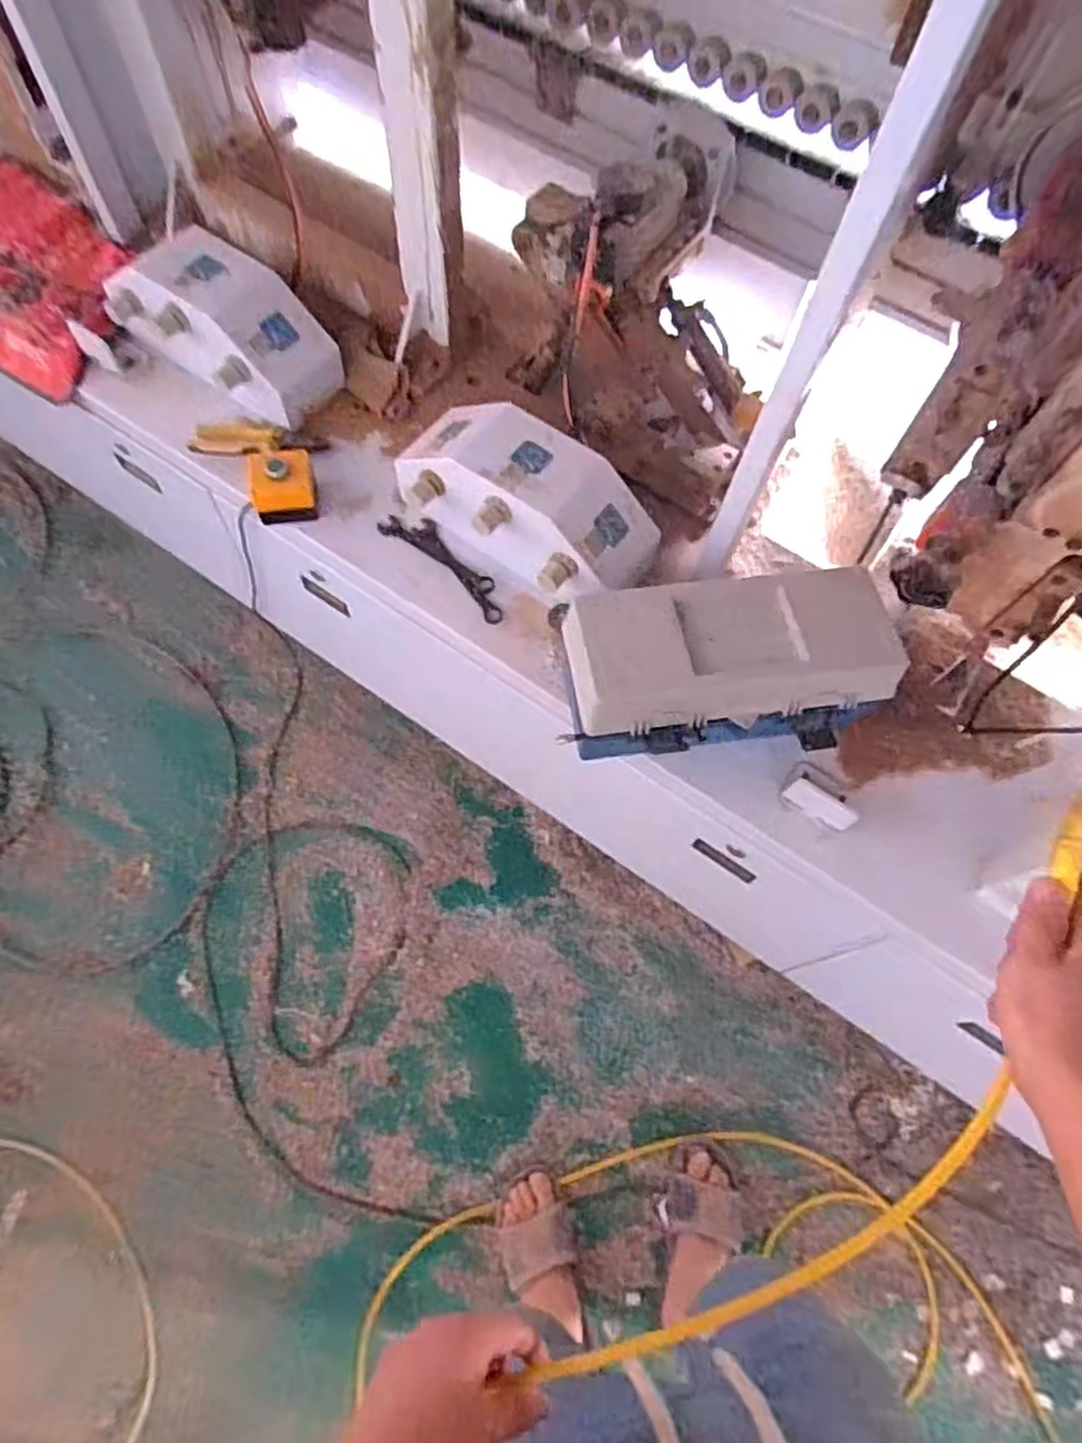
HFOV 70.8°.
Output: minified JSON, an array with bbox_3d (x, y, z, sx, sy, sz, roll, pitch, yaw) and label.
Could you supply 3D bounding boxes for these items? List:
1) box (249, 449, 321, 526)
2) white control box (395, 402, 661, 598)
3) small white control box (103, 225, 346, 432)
[{"bbox_3d":[-0.346,-0.317,1.025,0.076,0.078,0.078,-5,67,-6],"label":"box"},{"bbox_3d":[-0.024,-0.289,0.981,0.353,0.125,0.157,36,69,12],"label":"white control box"},{"bbox_3d":[-0.449,-0.564,1.082,0.324,0.139,0.156,35,69,11],"label":"small white control box"}]

